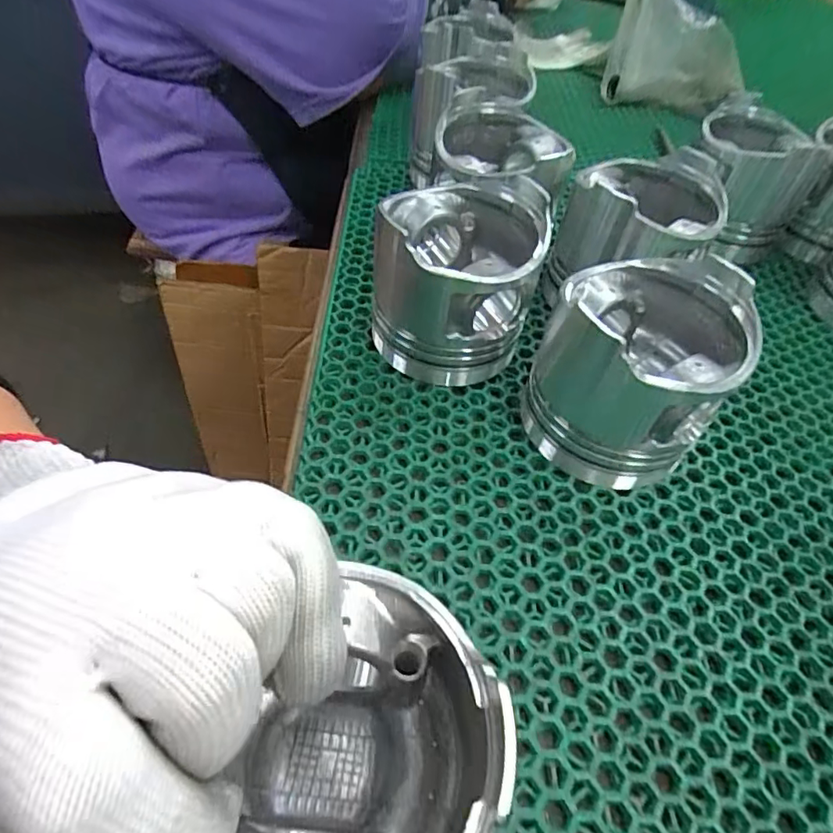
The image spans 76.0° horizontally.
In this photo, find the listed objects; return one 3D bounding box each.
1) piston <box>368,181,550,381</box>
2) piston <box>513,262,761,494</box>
[{"bbox_3d":[0.021,-0.075,0.306,0.090,0.082,0.092,-1,51,-6],"label":"piston"},{"bbox_3d":[0.110,-0.023,0.269,0.089,0.087,0.083,3,50,-3],"label":"piston"}]

